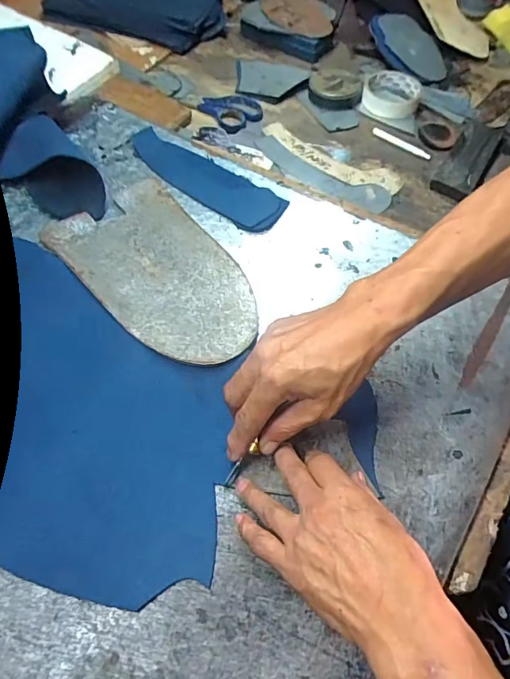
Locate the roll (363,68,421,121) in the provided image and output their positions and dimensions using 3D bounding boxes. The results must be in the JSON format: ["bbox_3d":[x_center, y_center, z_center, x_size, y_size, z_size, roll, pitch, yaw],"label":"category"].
[{"bbox_3d":[0.204,-0.365,0.673,0.077,0.028,0.089,16,60,8],"label":"roll"}]

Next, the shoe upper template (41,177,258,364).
[{"bbox_3d":[-0.099,-0.076,0.478,0.145,0.006,0.258,-36,67,-21],"label":"shoe upper template"}]

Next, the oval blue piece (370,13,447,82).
[{"bbox_3d":[0.260,-0.491,0.752,0.073,0.016,0.151,-34,78,-3],"label":"oval blue piece"}]

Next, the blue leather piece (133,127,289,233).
[{"bbox_3d":[-0.067,-0.201,0.554,0.229,0.007,0.066,35,70,18],"label":"blue leather piece"}]

